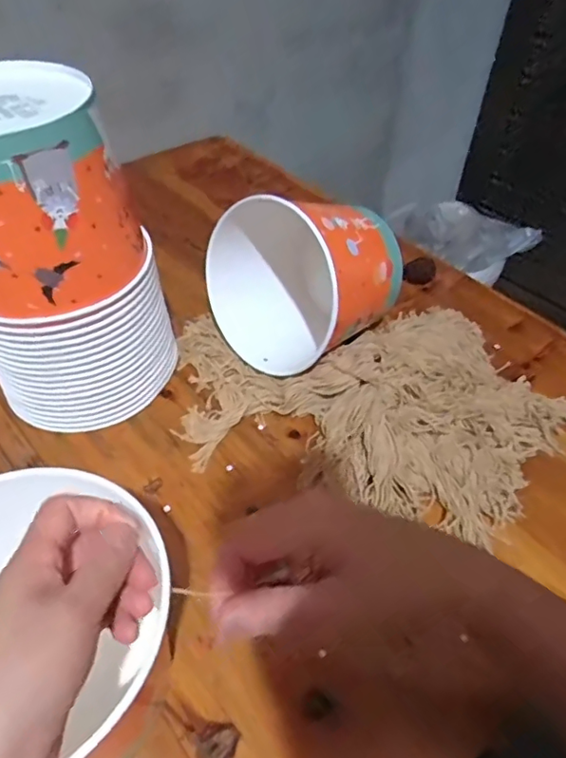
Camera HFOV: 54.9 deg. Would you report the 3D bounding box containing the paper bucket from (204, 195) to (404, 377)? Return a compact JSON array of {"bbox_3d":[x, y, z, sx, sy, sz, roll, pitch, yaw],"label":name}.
[{"bbox_3d":[0.018,-0.102,0.545,0.168,0.171,0.147,27,51,22],"label":"paper bucket"}]

